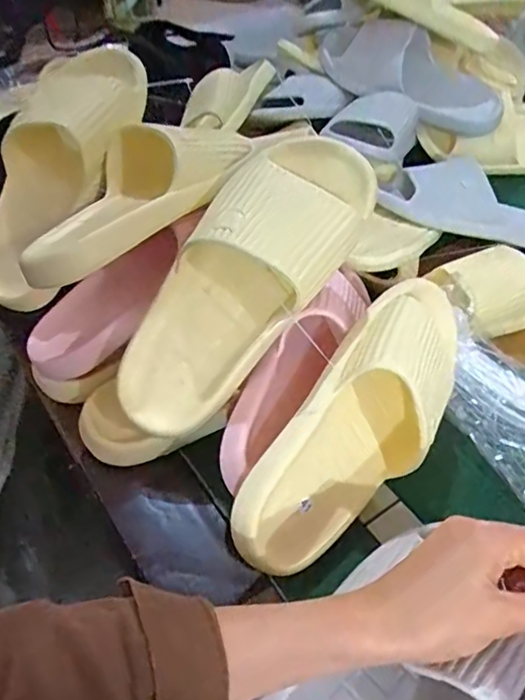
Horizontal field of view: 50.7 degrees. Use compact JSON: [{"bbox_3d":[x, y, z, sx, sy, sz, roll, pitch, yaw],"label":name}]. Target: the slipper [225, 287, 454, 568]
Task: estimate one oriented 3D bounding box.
[{"bbox_3d":[0.074,0.051,0.411,0.256,0.098,0.078,-49,28,-21],"label":"slipper"}]

